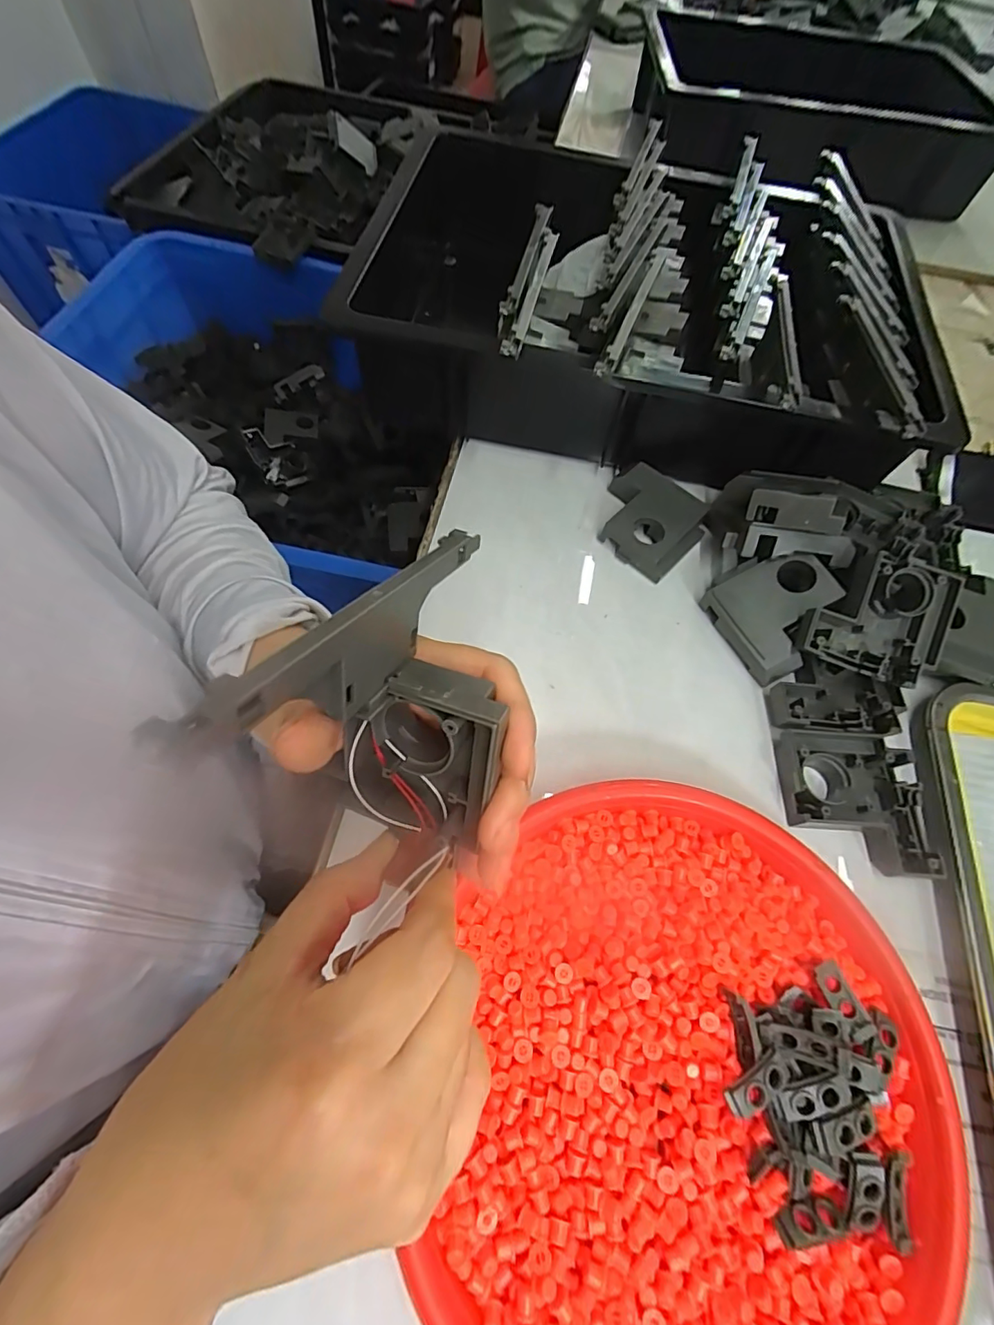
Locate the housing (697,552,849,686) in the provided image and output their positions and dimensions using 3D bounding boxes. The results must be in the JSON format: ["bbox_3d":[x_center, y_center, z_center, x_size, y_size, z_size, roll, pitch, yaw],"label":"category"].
[{"bbox_3d":[0.193,-0.034,0.352,0.074,0.021,0.072,-29,69,8],"label":"housing"}]

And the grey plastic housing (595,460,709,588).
[{"bbox_3d":[0.116,-0.110,0.399,0.078,0.031,0.075,37,67,14],"label":"grey plastic housing"}]

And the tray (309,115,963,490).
[{"bbox_3d":[0.121,-0.292,0.441,0.408,0.131,0.331,10,63,1],"label":"tray"}]

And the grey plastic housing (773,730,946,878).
[{"bbox_3d":[0.214,0.083,0.312,0.081,0.019,0.078,10,63,1],"label":"grey plastic housing"}]

